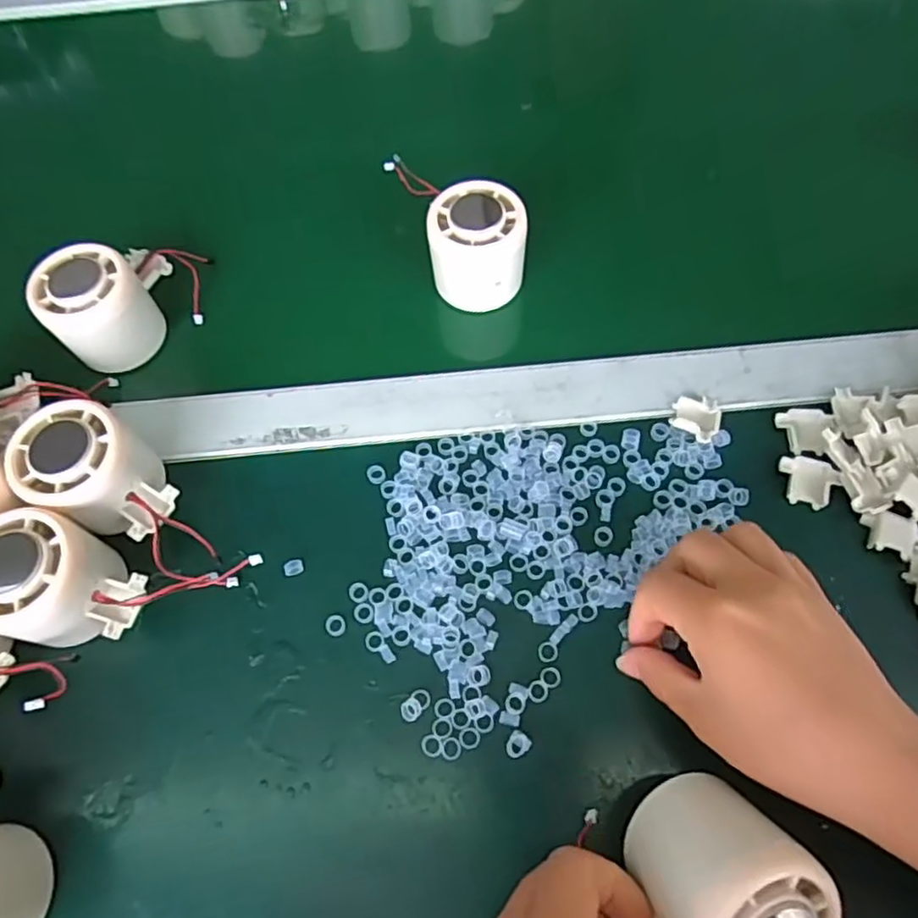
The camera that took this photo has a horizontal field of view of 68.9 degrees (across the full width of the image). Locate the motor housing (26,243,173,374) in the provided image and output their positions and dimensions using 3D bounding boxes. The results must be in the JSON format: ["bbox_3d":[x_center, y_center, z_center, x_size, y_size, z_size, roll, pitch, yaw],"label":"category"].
[{"bbox_3d":[-0.200,-0.091,0.388,0.068,0.049,0.053,-31,68,-11],"label":"motor housing"}]

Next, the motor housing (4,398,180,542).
[{"bbox_3d":[-0.182,0.011,0.339,0.053,0.056,0.071,-37,69,-13],"label":"motor housing"}]

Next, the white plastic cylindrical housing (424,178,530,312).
[{"bbox_3d":[0.011,-0.125,0.393,0.055,0.045,0.056,-1,65,2],"label":"white plastic cylindrical housing"}]

